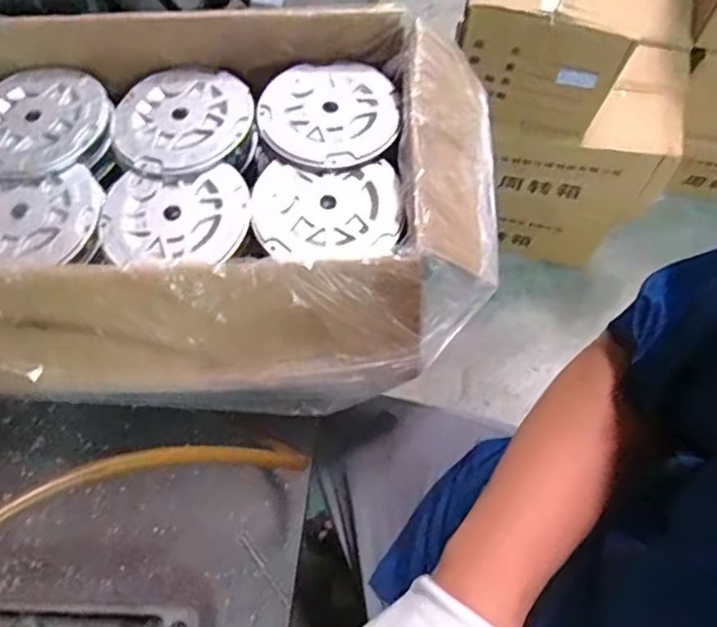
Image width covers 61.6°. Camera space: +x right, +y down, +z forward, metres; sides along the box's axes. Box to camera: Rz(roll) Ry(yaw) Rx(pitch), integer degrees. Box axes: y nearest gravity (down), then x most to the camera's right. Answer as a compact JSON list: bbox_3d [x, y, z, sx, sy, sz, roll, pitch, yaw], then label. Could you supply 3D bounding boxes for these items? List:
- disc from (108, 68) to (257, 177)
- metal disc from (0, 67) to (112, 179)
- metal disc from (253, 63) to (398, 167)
[{"bbox_3d":[-0.171,-0.187,0.585,0.136,0.012,0.118,-19,70,-5],"label":"disc"},{"bbox_3d":[-0.314,-0.189,0.587,0.135,0.018,0.127,0,70,1],"label":"metal disc"},{"bbox_3d":[-0.029,-0.194,0.581,0.131,0.014,0.126,0,70,1],"label":"metal disc"}]

